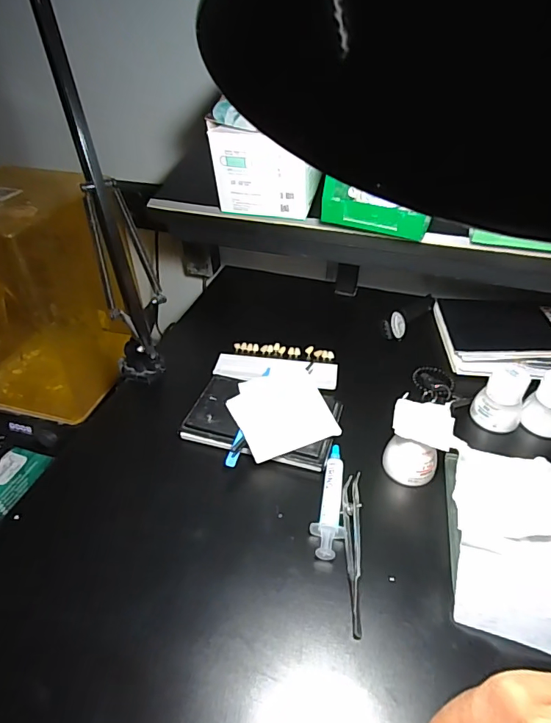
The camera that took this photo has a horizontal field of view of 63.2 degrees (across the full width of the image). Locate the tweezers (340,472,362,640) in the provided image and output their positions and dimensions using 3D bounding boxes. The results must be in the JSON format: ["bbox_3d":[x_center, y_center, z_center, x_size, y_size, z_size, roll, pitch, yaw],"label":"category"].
[{"bbox_3d":[0.064,0.153,0.380,0.016,0.010,0.138,5,40,6],"label":"tweezers"}]

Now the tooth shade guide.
[{"bbox_3d":[0.001,0.003,0.559,0.149,0.033,0.095,6,42,11],"label":"tooth shade guide"}]

